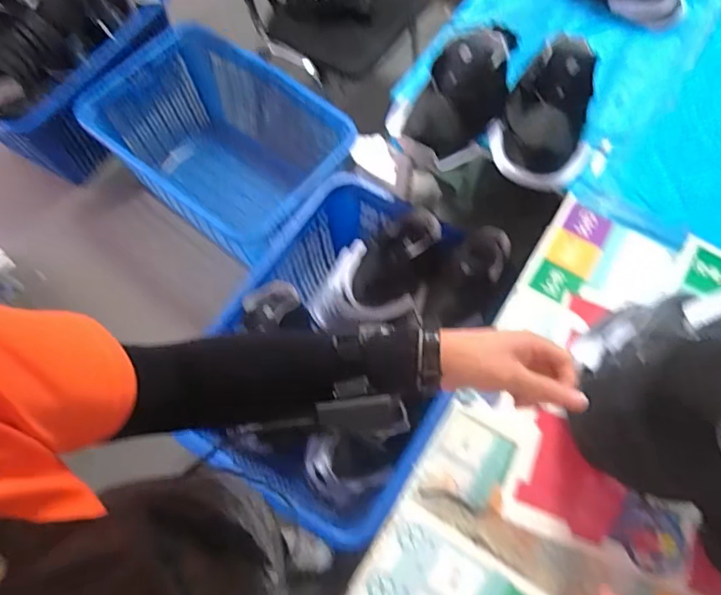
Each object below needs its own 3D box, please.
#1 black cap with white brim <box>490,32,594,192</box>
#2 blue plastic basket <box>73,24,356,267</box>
[{"bbox_3d":[0.365,-0.353,0.986,0.186,0.163,0.198,26,70,10],"label":"black cap with white brim"},{"bbox_3d":[-0.409,-0.453,1.684,0.742,0.393,0.513,35,71,13],"label":"blue plastic basket"}]

